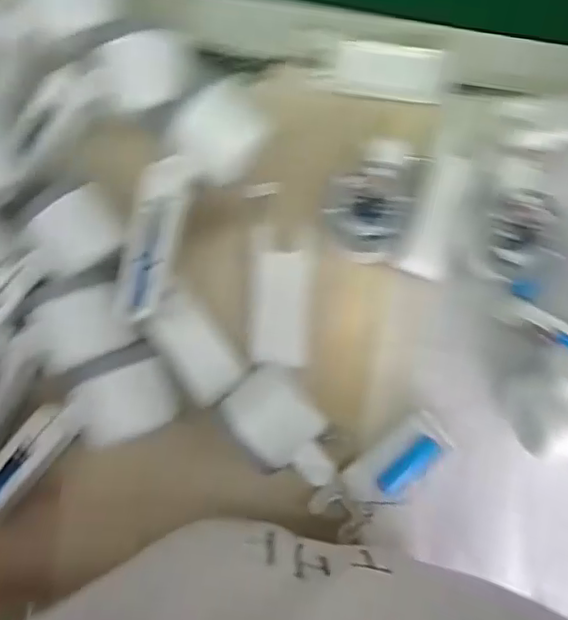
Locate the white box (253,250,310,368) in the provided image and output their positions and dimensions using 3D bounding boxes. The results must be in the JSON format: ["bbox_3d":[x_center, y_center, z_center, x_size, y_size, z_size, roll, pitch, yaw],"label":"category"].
[{"bbox_3d":[-0.002,-0.001,0.423,0.038,0.013,0.080,2,89,-3],"label":"white box"}]

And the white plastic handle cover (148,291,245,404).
[{"bbox_3d":[-0.064,0.027,0.417,0.041,0.010,0.074,-37,87,-16],"label":"white plastic handle cover"}]

